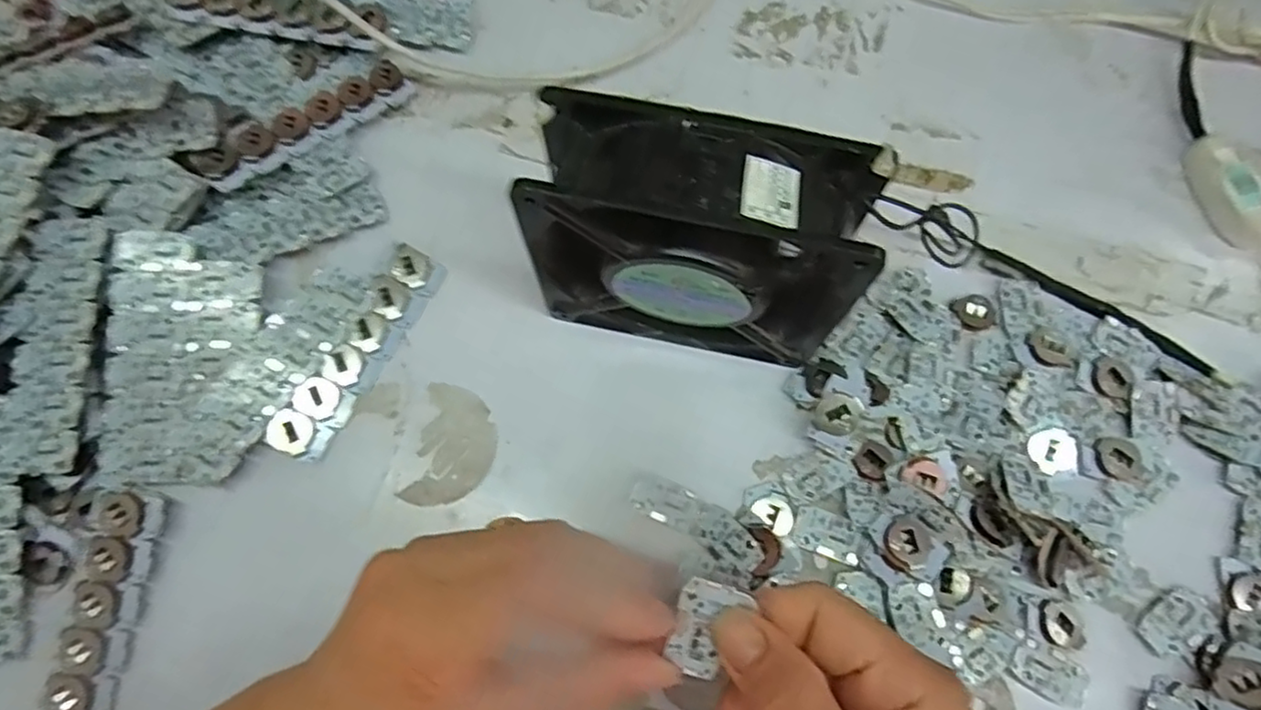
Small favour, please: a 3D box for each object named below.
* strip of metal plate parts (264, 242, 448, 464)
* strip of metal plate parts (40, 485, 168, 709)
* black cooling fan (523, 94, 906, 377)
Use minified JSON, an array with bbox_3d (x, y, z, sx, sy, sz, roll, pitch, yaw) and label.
[{"bbox_3d":[-0.124,-0.002,0.313,0.025,0.004,0.107,34,75,-13],"label":"strip of metal plate parts"},{"bbox_3d":[-0.217,0.110,0.280,0.026,0.006,0.107,11,81,-10],"label":"strip of metal plate parts"},{"bbox_3d":[0.025,-0.040,0.265,0.129,0.119,0.046,10,74,3],"label":"black cooling fan"}]

